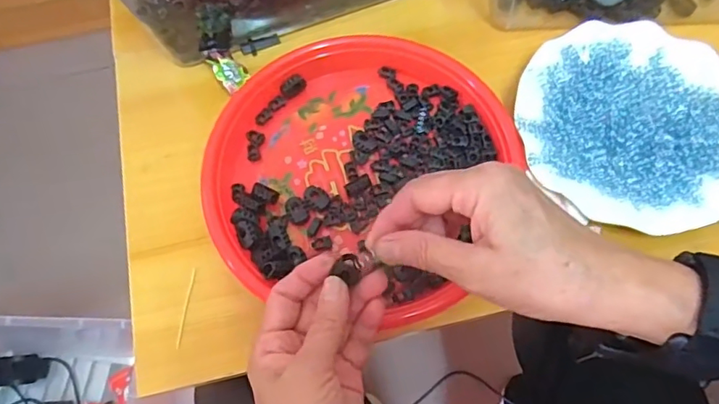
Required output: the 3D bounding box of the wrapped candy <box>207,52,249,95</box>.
[{"bbox_3d":[-0.112,-0.112,0.464,0.024,0.009,0.044,-36,72,-11],"label":"wrapped candy"}]

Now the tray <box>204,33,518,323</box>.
[{"bbox_3d":[-0.008,-0.033,0.428,0.224,0.027,0.227,-1,69,2],"label":"tray"}]

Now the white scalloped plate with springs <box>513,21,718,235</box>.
[{"bbox_3d":[0.217,-0.063,0.424,0.177,0.015,0.174,-1,69,2],"label":"white scalloped plate with springs"}]

